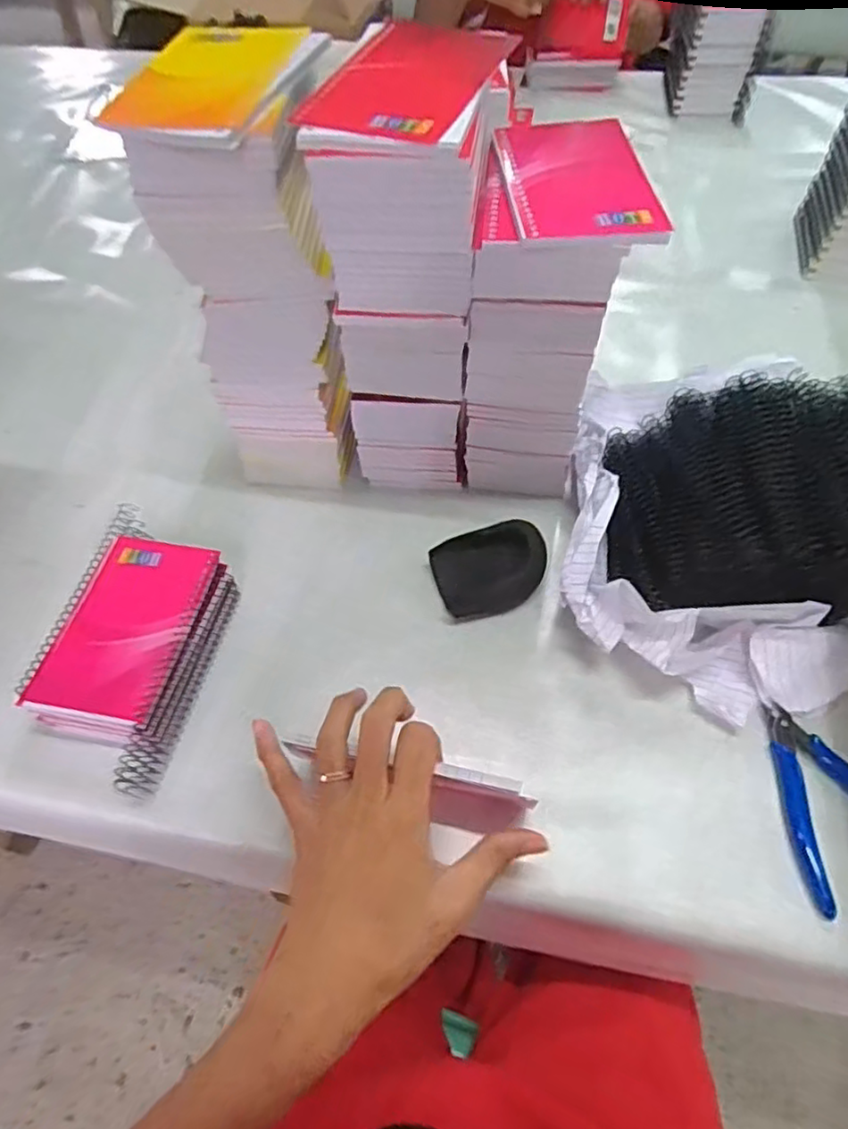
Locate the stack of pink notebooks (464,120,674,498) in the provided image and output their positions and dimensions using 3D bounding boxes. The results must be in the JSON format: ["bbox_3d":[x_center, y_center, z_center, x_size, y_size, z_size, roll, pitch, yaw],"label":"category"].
[{"bbox_3d":[0.073,-0.162,0.457,0.116,0.247,0.104,-1,56,2],"label":"stack of pink notebooks"}]

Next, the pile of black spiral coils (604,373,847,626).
[{"bbox_3d":[0.225,-0.047,0.439,0.172,0.059,0.175,7,58,6],"label":"pile of black spiral coils"}]

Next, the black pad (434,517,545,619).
[{"bbox_3d":[0.053,0.002,0.485,0.084,0.034,0.059,-17,57,-8],"label":"black pad"}]

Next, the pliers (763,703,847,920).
[{"bbox_3d":[0.261,0.147,0.395,0.079,0.010,0.121,-1,56,2],"label":"pliers"}]

